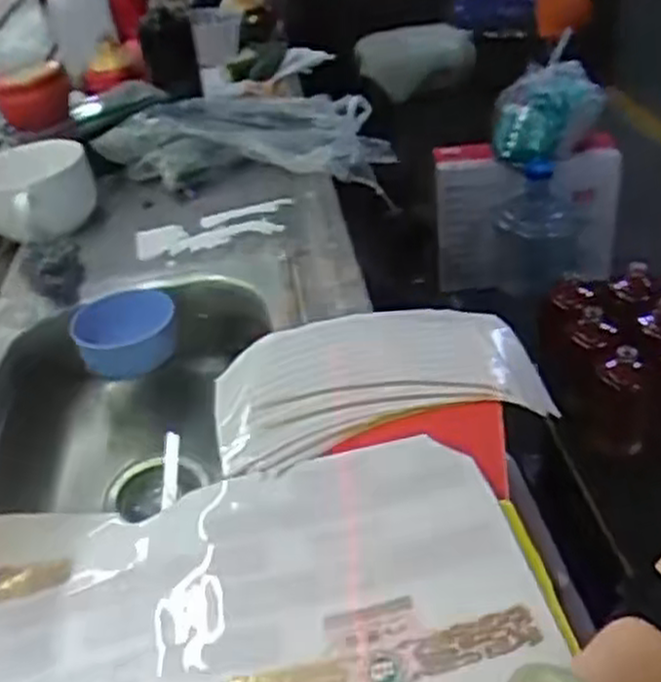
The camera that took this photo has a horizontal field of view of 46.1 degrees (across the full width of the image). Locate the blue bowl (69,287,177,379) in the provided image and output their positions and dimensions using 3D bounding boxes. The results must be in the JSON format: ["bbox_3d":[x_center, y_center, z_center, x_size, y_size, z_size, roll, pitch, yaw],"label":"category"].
[{"bbox_3d":[-0.232,-0.009,0.882,0.113,0.081,0.103,-4,36,3],"label":"blue bowl"}]

